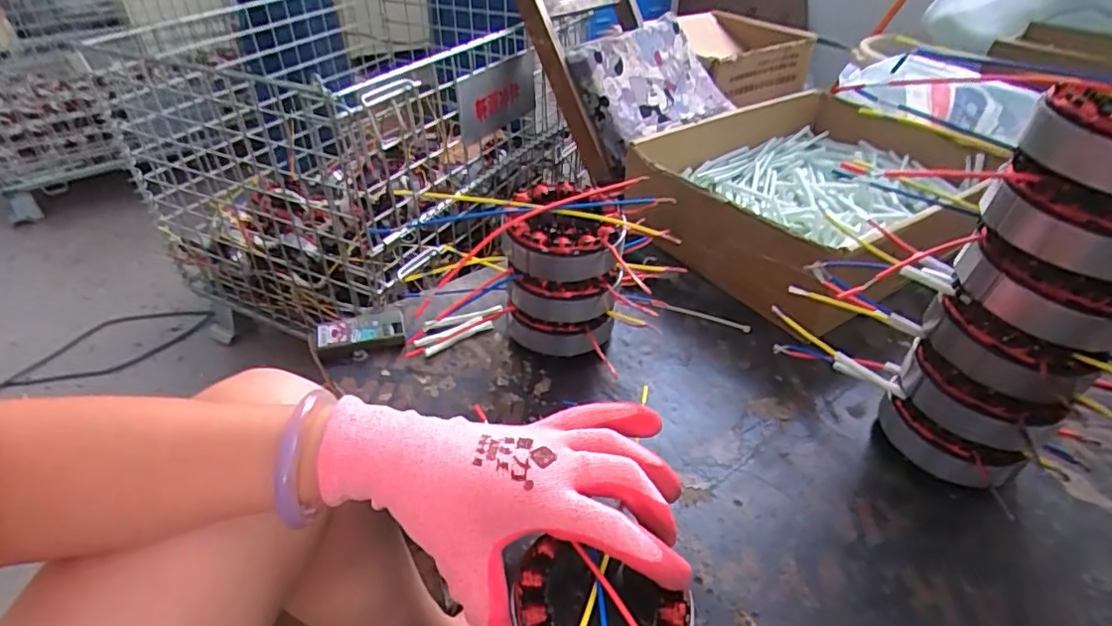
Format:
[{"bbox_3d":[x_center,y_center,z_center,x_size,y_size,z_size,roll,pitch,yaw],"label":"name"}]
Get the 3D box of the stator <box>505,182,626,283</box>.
[{"bbox_3d":[0.006,-0.059,0.429,0.084,0.040,0.080,4,38,4],"label":"stator"}]

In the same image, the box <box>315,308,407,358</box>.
[{"bbox_3d":[-0.157,0.017,0.474,0.068,0.016,0.032,-7,40,-11],"label":"box"}]

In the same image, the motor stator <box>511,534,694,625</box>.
[{"bbox_3d":[0.020,0.151,0.291,0.075,0.044,0.080,1,39,-1],"label":"motor stator"}]

